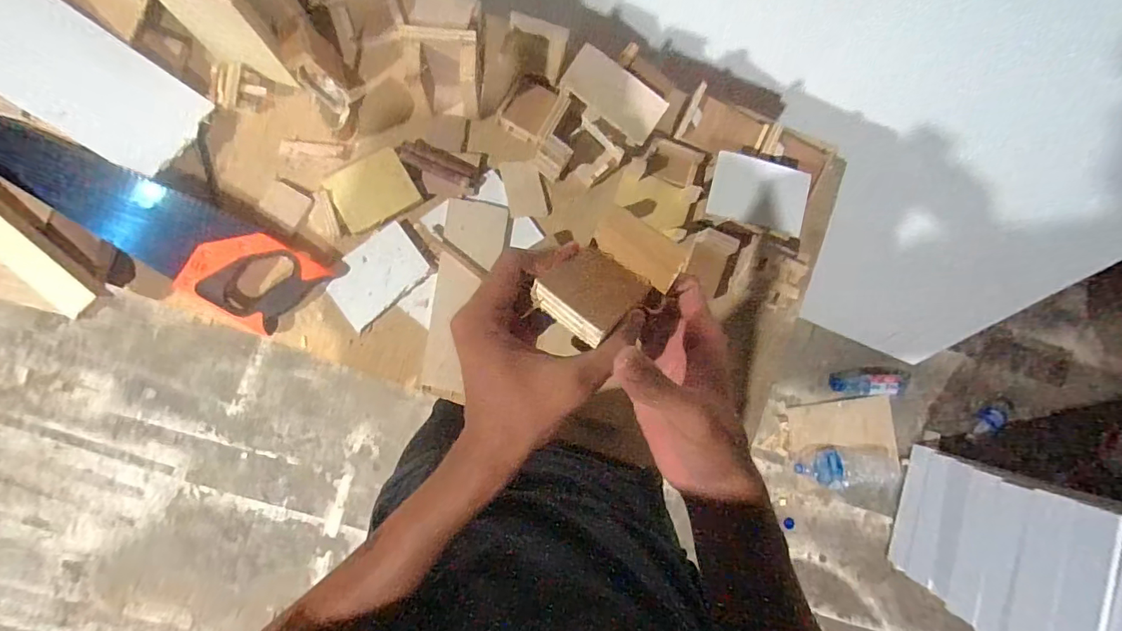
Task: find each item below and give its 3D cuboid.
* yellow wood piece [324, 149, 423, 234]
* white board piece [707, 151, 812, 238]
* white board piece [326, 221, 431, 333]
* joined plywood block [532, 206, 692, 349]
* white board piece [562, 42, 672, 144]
[{"bbox_3d":[-0.252,-0.167,0.640,0.102,0.009,0.079,-28,90,-5],"label":"yellow wood piece"},{"bbox_3d":[0.262,-0.161,0.633,0.127,0.005,0.081,16,108,4],"label":"white board piece"},{"bbox_3d":[-0.247,-0.055,0.642,0.129,0.004,0.081,-43,91,-5],"label":"white board piece"},{"bbox_3d":[0.031,-0.024,0.291,0.062,0.046,0.082,40,47,8],"label":"joined plywood block"},{"bbox_3d":[0.069,-0.288,0.627,0.132,0.007,0.065,34,112,-4],"label":"white board piece"}]

